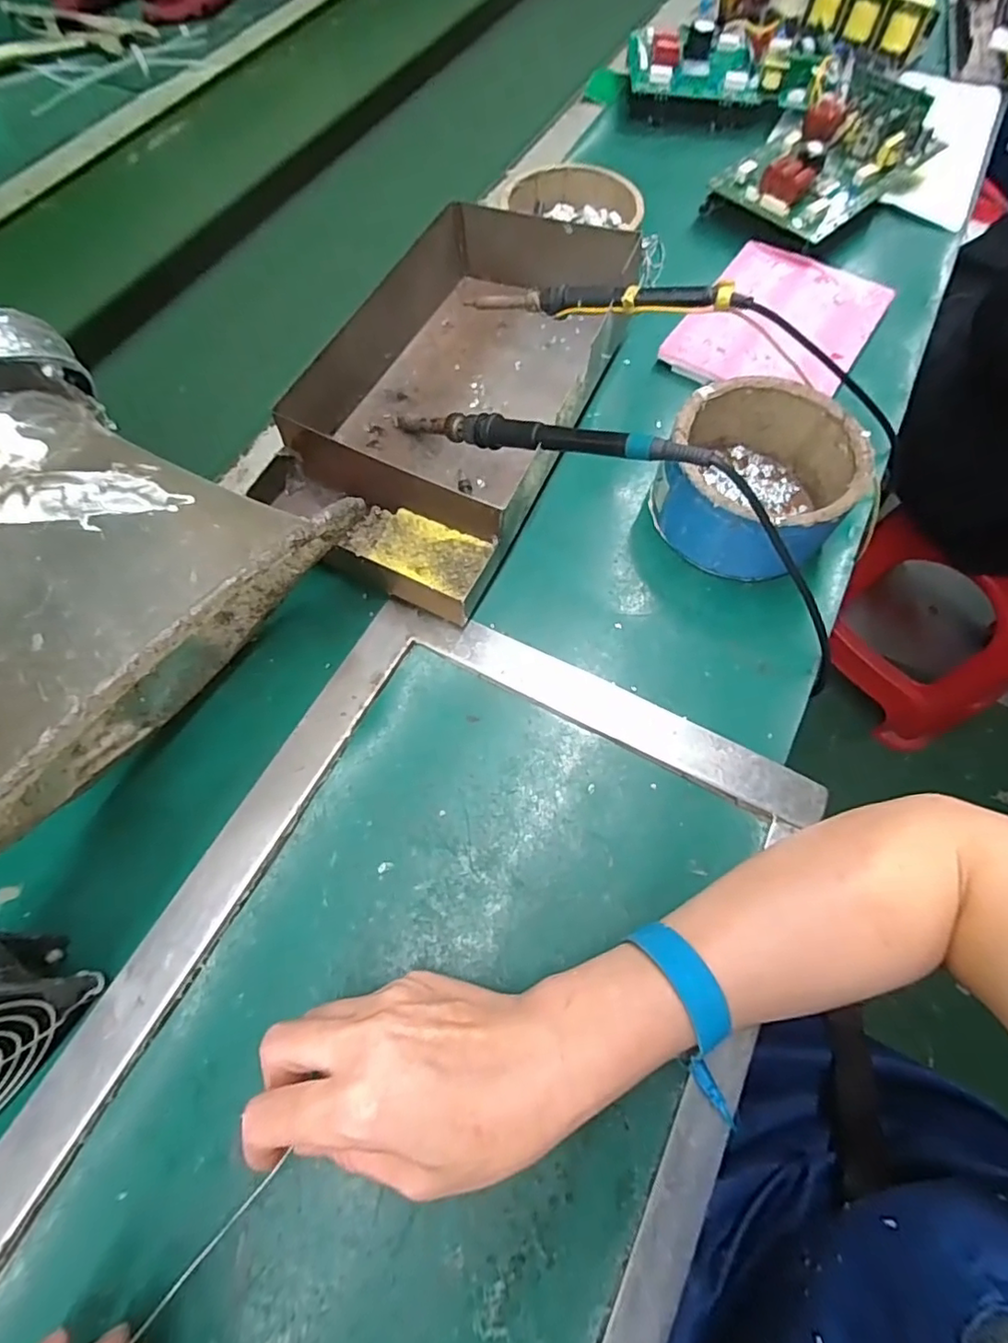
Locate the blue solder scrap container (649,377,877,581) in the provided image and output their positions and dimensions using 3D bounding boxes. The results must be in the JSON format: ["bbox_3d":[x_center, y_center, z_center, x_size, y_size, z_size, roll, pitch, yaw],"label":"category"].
[{"bbox_3d":[0.166,-0.127,0.390,0.115,0.062,0.122,0,66,1],"label":"blue solder scrap container"}]

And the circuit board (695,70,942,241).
[{"bbox_3d":[0.311,-0.482,0.554,0.229,0.050,0.118,-41,72,-15],"label":"circuit board"}]

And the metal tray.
[{"bbox_3d":[-0.027,-0.212,0.426,0.164,0.064,0.336,21,68,10],"label":"metal tray"}]

